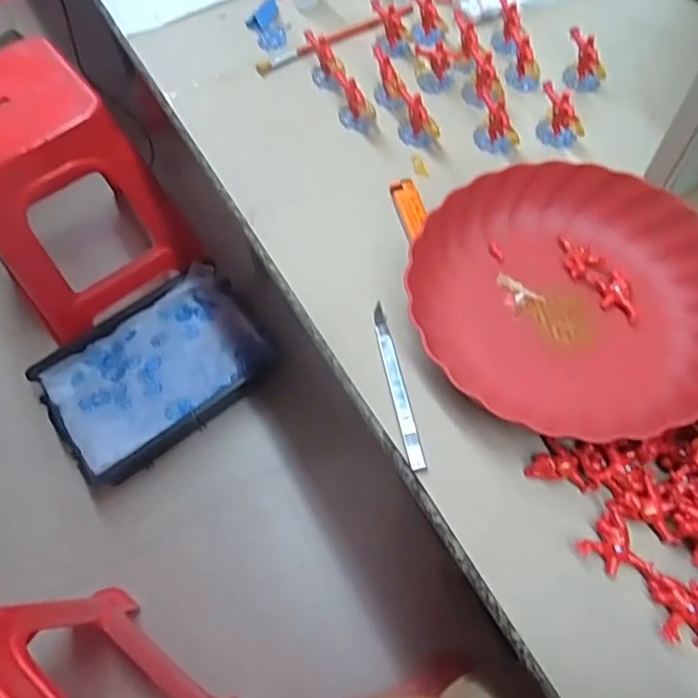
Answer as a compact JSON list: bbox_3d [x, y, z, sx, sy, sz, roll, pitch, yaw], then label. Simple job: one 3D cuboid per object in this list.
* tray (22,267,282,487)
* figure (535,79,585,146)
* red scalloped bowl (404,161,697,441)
[{"bbox_3d":[-0.403,0.049,1.248,0.444,0.104,0.318,-34,65,-14],"label":"tray"},{"bbox_3d":[0.201,-0.220,0.557,0.047,0.049,0.029,22,66,15],"label":"figure"},{"bbox_3d":[0.172,-0.044,0.466,0.241,0.047,0.228,16,64,12],"label":"red scalloped bowl"}]

